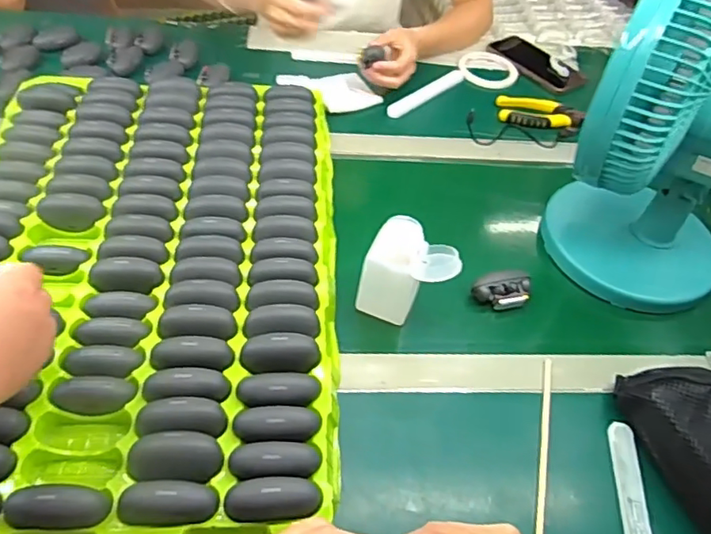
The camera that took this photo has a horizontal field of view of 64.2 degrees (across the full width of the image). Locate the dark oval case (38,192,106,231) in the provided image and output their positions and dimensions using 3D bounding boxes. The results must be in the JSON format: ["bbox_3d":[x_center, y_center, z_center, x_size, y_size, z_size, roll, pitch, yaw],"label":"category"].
[{"bbox_3d":[-0.301,-0.059,0.598,0.067,0.023,0.034,7,48,0],"label":"dark oval case"}]

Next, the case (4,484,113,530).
[{"bbox_3d":[-0.209,0.171,0.401,0.067,0.031,0.026,-1,48,-8],"label":"case"}]

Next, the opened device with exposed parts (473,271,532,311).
[{"bbox_3d":[0.154,0.024,0.597,0.058,0.020,0.041,-1,48,-7],"label":"opened device with exposed parts"}]

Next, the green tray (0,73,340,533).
[{"bbox_3d":[-0.219,-0.015,0.576,0.393,0.044,0.573,0,48,-6],"label":"green tray"}]

